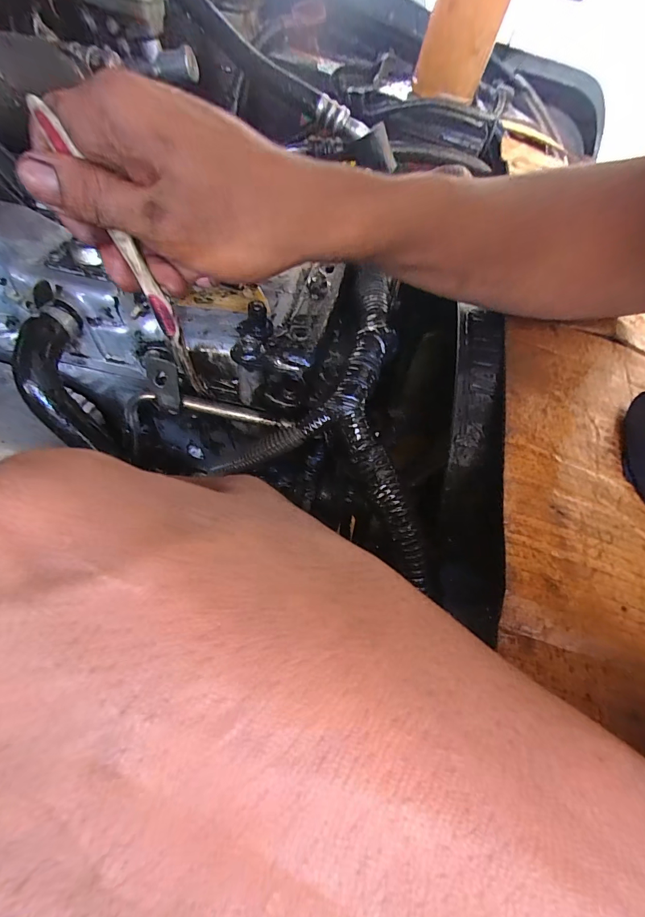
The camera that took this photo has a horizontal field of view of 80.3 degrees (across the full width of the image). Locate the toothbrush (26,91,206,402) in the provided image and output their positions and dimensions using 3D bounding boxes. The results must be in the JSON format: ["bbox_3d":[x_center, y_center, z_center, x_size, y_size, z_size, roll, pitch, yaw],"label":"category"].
[{"bbox_3d":[-0.102,-0.100,0.213,0.009,0.151,0.015,21,54,35],"label":"toothbrush"}]

